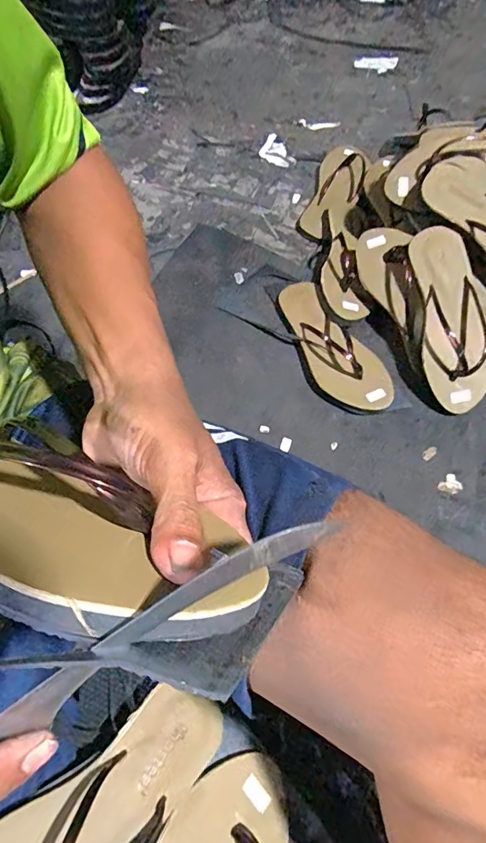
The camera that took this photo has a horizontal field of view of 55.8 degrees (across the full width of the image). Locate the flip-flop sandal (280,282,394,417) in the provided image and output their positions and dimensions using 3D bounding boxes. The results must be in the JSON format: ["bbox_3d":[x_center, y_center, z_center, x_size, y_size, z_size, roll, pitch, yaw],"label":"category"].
[{"bbox_3d":[0.118,-0.108,0.633,0.096,0.042,0.228,-33,66,-14],"label":"flip-flop sandal"}]

